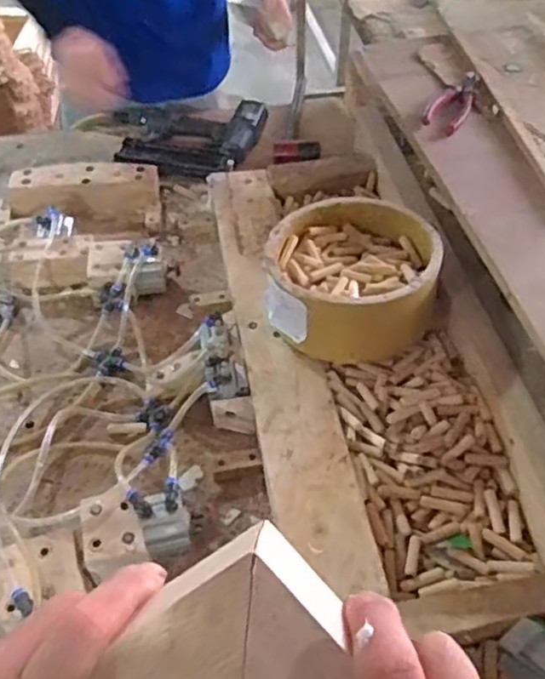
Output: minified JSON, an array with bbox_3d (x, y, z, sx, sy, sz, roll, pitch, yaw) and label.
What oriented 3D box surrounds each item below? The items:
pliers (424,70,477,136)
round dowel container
[{"bbox_3d":[0.282,-0.363,1.006,0.057,0.013,0.166,25,54,21],"label":"pliers"},{"bbox_3d":[0.103,-0.076,0.872,0.209,0.113,0.216,0,50,1],"label":"round dowel container"}]

